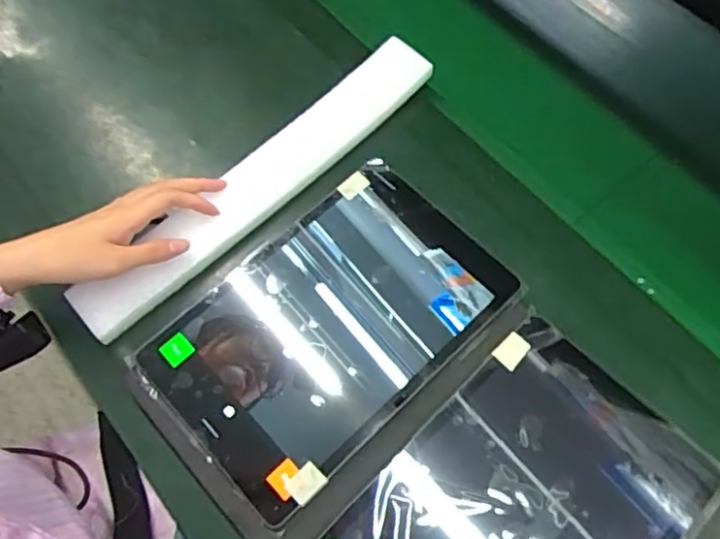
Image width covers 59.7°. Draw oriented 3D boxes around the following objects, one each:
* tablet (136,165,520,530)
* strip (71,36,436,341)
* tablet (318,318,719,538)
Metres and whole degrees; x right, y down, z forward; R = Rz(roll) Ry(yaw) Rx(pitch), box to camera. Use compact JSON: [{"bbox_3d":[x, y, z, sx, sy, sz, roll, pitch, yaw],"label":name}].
[{"bbox_3d":[-0.023,0.041,0.485,0.257,0.016,0.166,-41,70,-17],"label":"tablet"},{"bbox_3d":[-0.082,-0.079,0.538,0.057,0.019,0.365,40,72,19],"label":"strip"},{"bbox_3d":[0.100,0.177,0.426,0.263,0.009,0.168,-42,72,-15],"label":"tablet"}]

